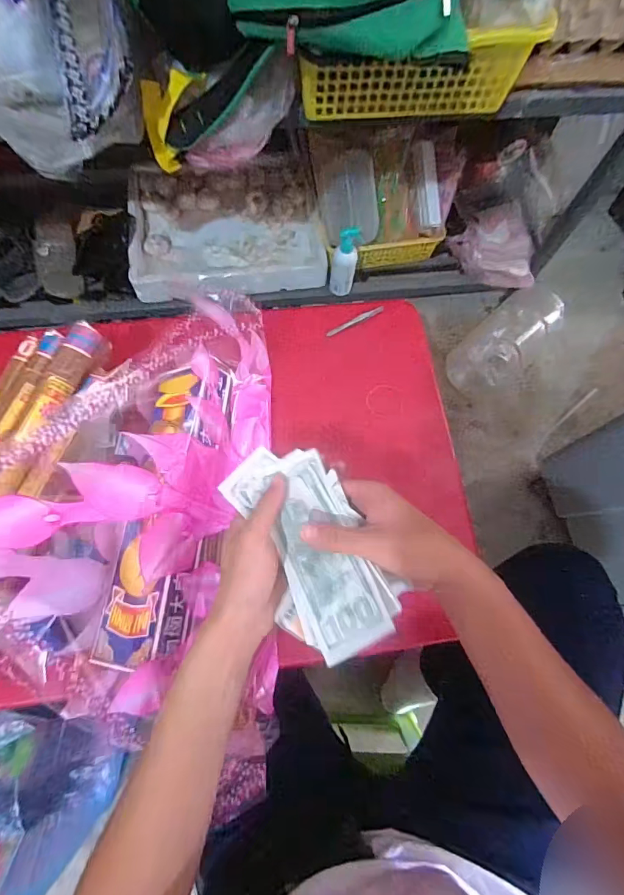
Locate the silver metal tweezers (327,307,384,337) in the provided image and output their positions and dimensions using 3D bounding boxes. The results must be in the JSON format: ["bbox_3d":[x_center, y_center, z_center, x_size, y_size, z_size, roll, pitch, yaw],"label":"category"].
[{"bbox_3d":[0.057,-0.168,0.564,0.088,0.005,0.011,-29,74,-11],"label":"silver metal tweezers"}]

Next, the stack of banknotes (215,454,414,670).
[{"bbox_3d":[-0.001,0.080,0.357,0.093,0.036,0.176,-23,72,-10],"label":"stack of banknotes"}]

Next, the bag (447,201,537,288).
[{"bbox_3d":[0.452,-0.490,1.037,0.198,0.123,0.122,2,71,-2],"label":"bag"}]

